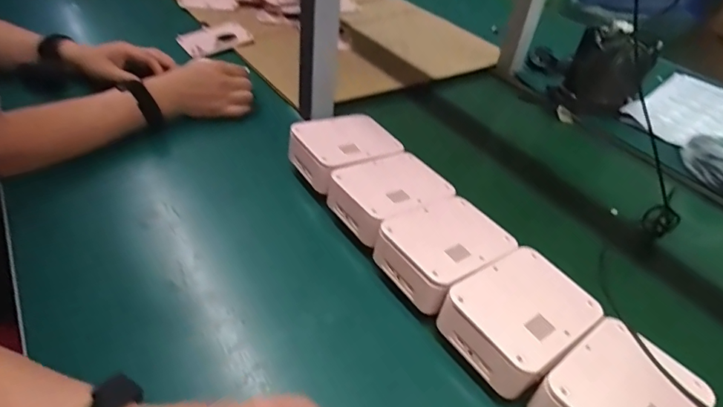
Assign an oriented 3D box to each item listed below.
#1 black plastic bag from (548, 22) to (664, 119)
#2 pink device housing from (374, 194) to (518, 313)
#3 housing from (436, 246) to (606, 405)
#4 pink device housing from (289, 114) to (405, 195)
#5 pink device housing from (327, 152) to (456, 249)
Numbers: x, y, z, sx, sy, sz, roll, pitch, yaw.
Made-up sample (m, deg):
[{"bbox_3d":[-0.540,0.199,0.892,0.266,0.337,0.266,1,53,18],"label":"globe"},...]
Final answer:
[{"bbox_3d":[0.414,-0.227,0.811,0.134,0.132,0.079,26,44,23],"label":"black plastic bag"},{"bbox_3d":[0.090,0.046,0.500,0.128,0.042,0.101,-22,47,-29],"label":"pink device housing"},{"bbox_3d":[0.148,0.103,0.438,0.130,0.040,0.099,-24,48,-30],"label":"housing"},{"bbox_3d":[-0.020,-0.074,0.619,0.134,0.043,0.100,-18,45,-25],"label":"pink device housing"},{"bbox_3d":[0.037,-0.011,0.561,0.129,0.044,0.101,-21,46,-28],"label":"pink device housing"}]

